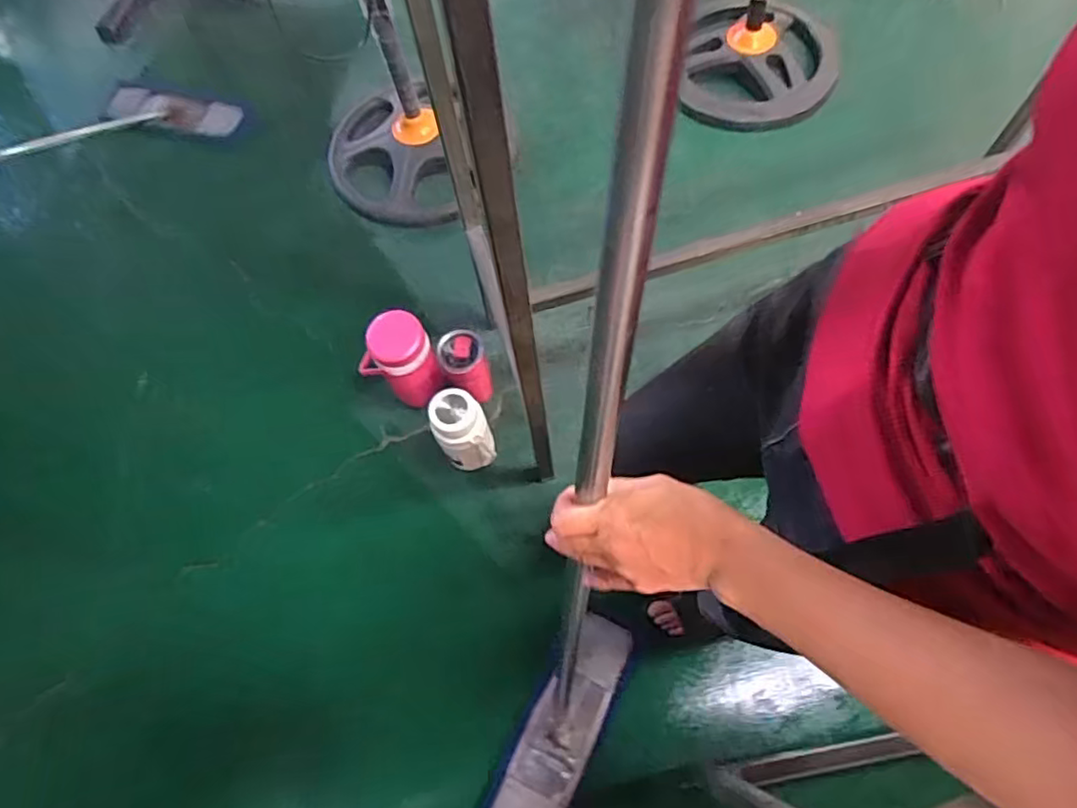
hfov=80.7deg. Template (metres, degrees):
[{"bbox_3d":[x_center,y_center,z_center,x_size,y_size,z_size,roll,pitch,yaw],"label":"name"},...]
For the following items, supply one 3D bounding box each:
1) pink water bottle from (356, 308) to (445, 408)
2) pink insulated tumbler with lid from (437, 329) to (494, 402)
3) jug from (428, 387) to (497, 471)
[{"bbox_3d":[-0.278,-0.079,1.262,0.144,0.193,0.113,-26,67,-7],"label":"pink water bottle"},{"bbox_3d":[-0.149,-0.072,1.282,0.094,0.148,0.098,-2,66,3],"label":"pink insulated tumbler with lid"},{"bbox_3d":[-0.143,0.055,1.211,0.098,0.192,0.100,-2,66,3],"label":"jug"}]

